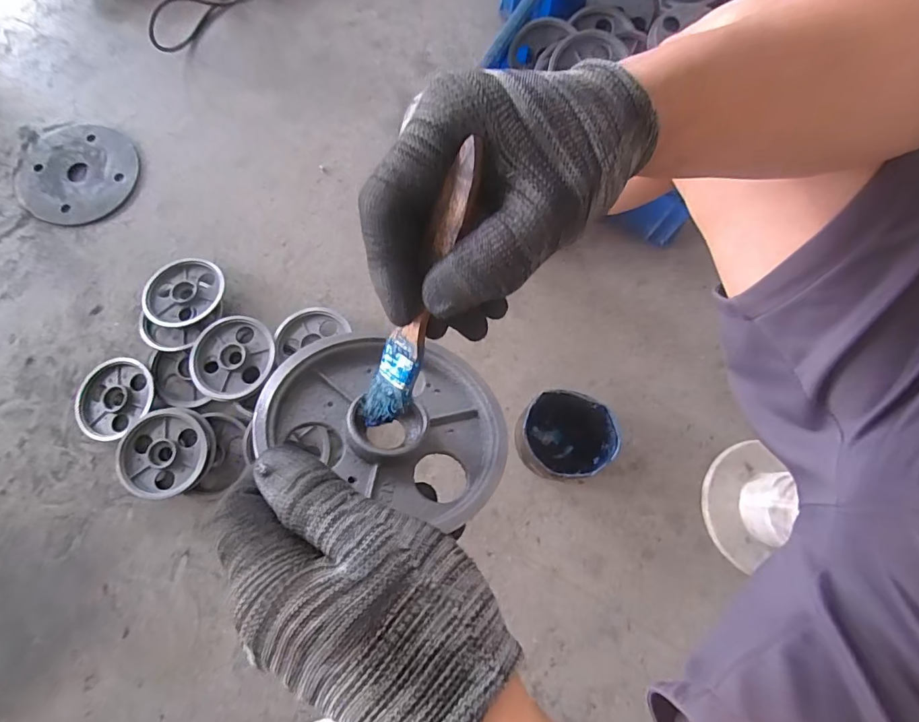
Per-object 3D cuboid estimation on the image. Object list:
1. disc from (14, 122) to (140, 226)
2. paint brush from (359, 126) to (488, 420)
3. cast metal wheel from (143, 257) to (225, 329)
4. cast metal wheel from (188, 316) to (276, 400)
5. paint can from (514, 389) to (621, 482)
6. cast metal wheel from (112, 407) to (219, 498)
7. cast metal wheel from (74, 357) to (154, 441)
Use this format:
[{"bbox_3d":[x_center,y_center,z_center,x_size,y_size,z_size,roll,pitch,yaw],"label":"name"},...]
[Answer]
[{"bbox_3d":[-0.670,-0.329,0.796,0.203,0.010,0.189,0,76,-1],"label":"disc"},{"bbox_3d":[-0.019,-0.023,0.198,0.021,0.008,0.132,25,118,5],"label":"paint brush"},{"bbox_3d":[-0.439,-0.109,0.731,0.112,0.034,0.117,0,76,-1],"label":"cast metal wheel"},{"bbox_3d":[-0.335,-0.003,0.683,0.118,0.036,0.125,22,77,3],"label":"cast metal wheel"},{"bbox_3d":[0.154,0.108,0.661,0.133,0.095,0.111,1,76,-1],"label":"paint can"},{"bbox_3d":[-0.425,0.133,0.664,0.123,0.033,0.124,0,76,-1],"label":"cast metal wheel"},{"bbox_3d":[-0.525,0.056,0.692,0.123,0.026,0.119,0,76,-1],"label":"cast metal wheel"}]

